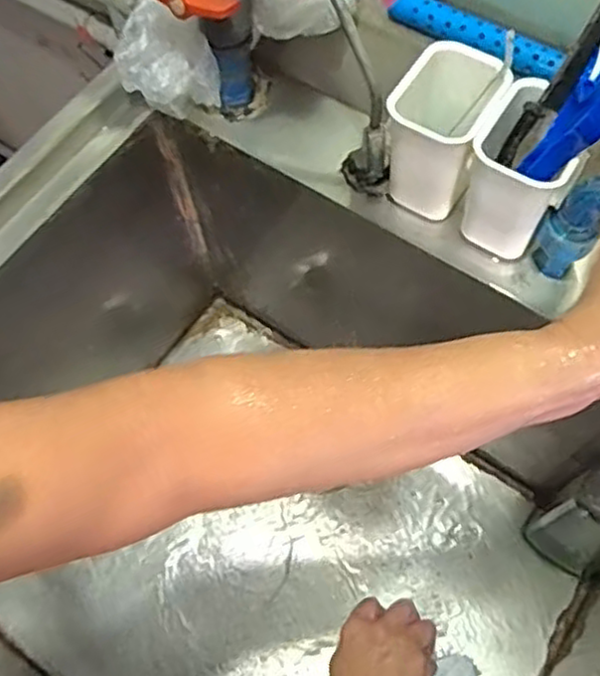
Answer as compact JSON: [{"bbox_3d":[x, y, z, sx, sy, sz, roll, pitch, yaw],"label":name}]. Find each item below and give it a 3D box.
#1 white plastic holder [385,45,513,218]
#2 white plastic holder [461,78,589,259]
[{"bbox_3d":[0.114,-0.164,0.573,0.073,0.103,0.088,29,70,15],"label":"white plastic holder"},{"bbox_3d":[0.174,-0.126,0.556,0.076,0.107,0.085,27,69,14],"label":"white plastic holder"}]

